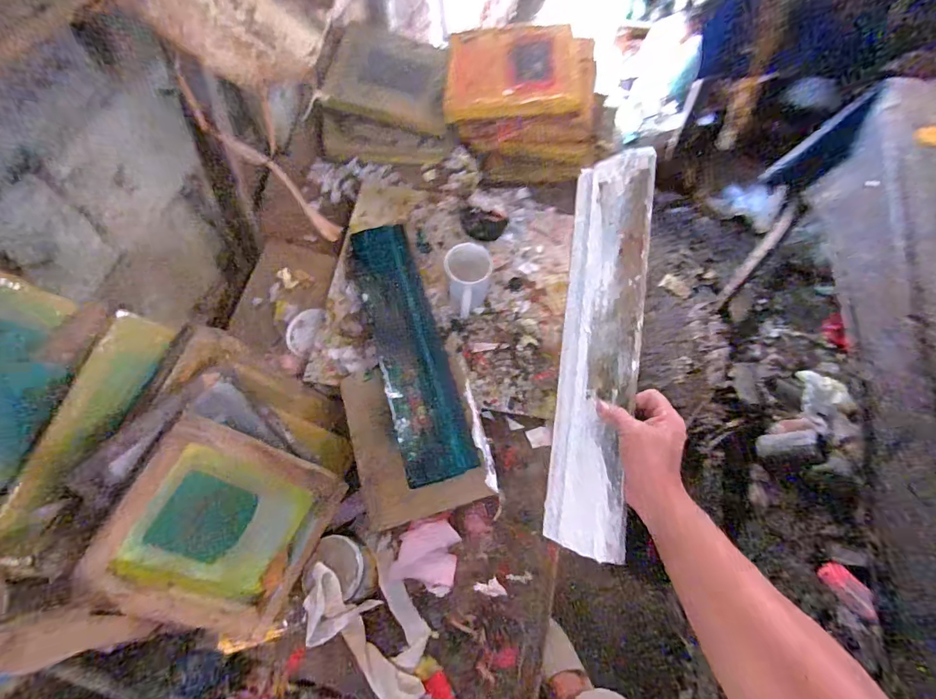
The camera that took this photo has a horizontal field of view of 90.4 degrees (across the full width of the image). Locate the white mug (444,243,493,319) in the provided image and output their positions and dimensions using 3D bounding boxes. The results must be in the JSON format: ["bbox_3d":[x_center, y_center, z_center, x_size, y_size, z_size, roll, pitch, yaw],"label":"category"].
[{"bbox_3d":[0.001,-0.116,0.834,0.081,0.096,0.109,0,63,0],"label":"white mug"}]

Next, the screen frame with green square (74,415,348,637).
[{"bbox_3d":[-0.345,0.255,0.657,0.029,0.261,0.253,9,68,52],"label":"screen frame with green square"}]

